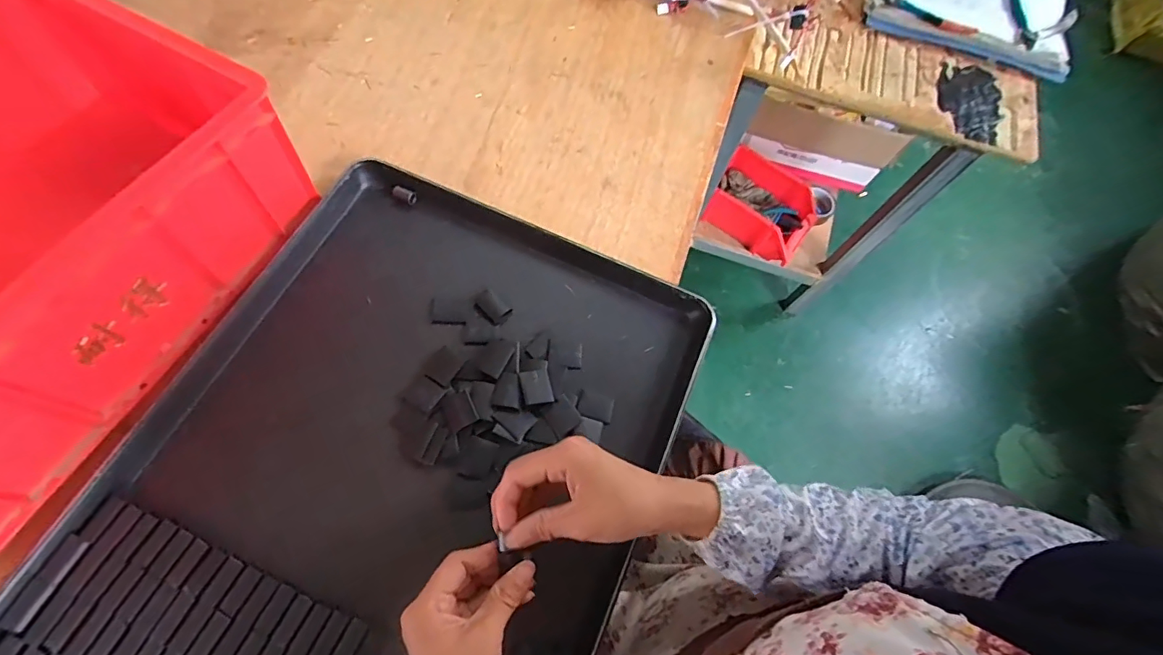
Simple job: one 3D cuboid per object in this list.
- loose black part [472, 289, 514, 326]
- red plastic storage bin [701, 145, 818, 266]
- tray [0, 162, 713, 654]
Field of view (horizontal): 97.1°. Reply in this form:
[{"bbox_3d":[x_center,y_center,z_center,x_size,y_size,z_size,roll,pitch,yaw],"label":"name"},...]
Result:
[{"bbox_3d":[-0.086,-0.019,0.490,0.033,0.006,0.024,37,69,10],"label":"loose black part"},{"bbox_3d":[0.400,-0.270,1.142,0.234,0.097,0.172,38,69,11],"label":"red plastic storage bin"},{"bbox_3d":[-0.166,0.145,0.403,0.392,0.034,0.589,24,67,5],"label":"tray"}]

